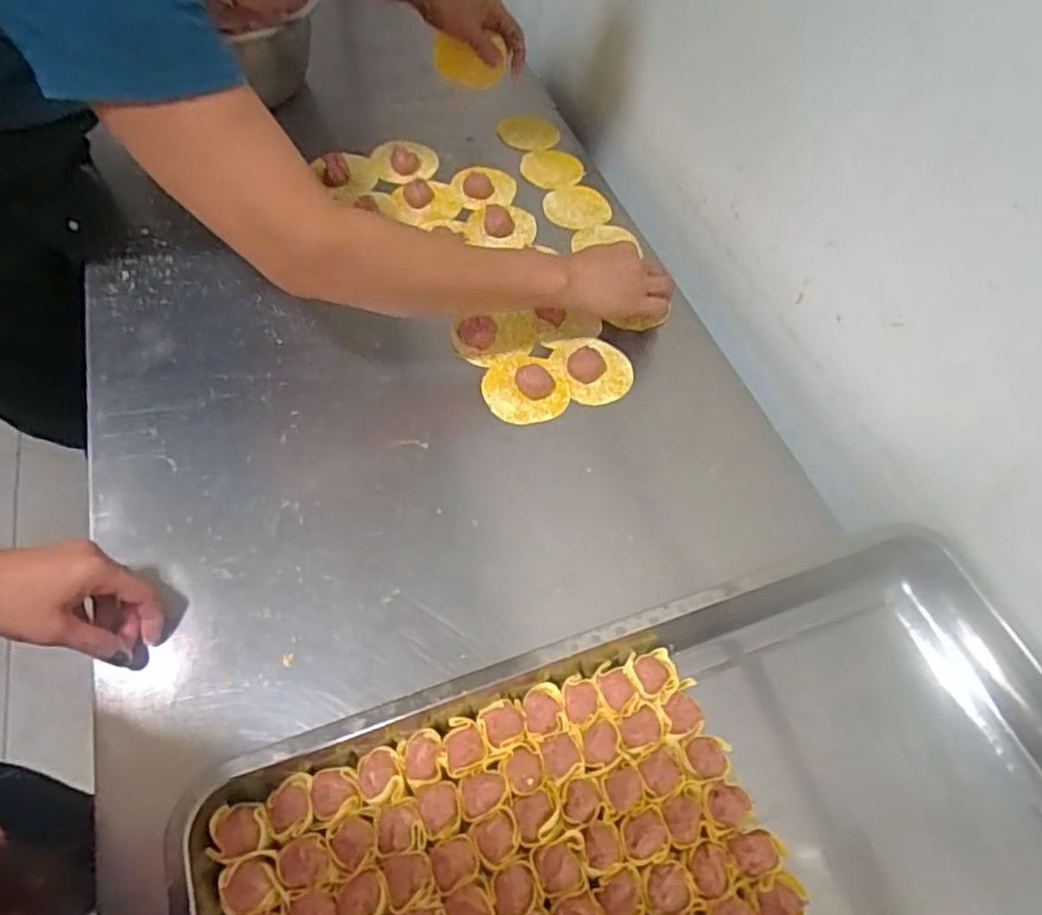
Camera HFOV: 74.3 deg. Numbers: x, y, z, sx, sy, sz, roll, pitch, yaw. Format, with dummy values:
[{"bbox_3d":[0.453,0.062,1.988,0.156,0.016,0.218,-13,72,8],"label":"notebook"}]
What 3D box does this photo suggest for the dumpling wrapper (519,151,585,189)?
[{"bbox_3d":[0.039,-0.374,0.890,0.080,0.007,0.065,29,71,14],"label":"dumpling wrapper"}]

